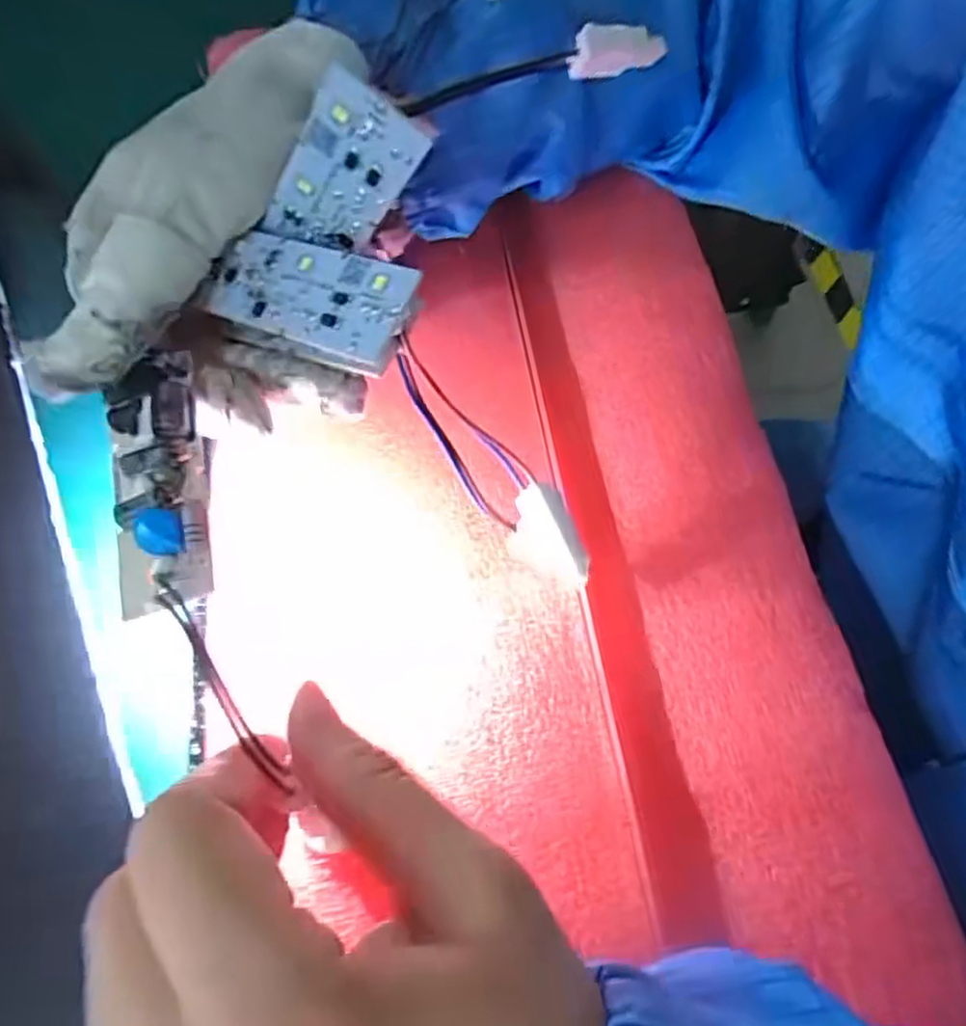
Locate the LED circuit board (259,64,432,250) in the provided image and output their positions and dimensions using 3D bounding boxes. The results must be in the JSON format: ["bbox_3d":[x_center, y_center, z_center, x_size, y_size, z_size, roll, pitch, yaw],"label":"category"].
[{"bbox_3d":[-0.033,-0.078,0.172,0.022,0.050,0.004,28,61,-20],"label":"LED circuit board"}]

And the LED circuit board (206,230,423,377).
[{"bbox_3d":[-0.041,-0.052,0.177,0.055,0.005,0.025,22,83,26],"label":"LED circuit board"}]

